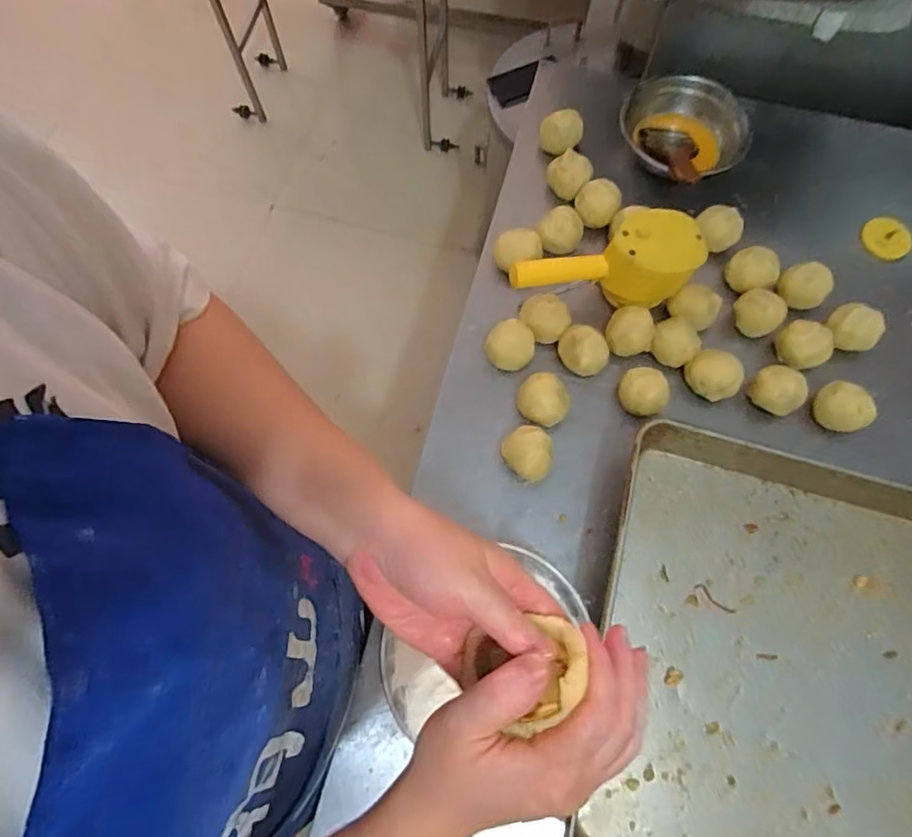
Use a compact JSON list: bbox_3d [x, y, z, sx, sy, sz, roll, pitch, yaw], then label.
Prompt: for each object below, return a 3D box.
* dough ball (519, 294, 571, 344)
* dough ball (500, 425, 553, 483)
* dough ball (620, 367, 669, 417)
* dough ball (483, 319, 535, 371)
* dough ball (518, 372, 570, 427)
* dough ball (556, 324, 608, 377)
[{"bbox_3d":[0.105,-0.118,0.657,0.051,0.046,0.062,-43,77,-14],"label":"dough ball"},{"bbox_3d":[0.079,0.037,0.591,0.054,0.054,0.049,41,75,12],"label":"dough ball"},{"bbox_3d":[0.208,-0.027,0.618,0.052,0.053,0.042,41,75,12],"label":"dough ball"},{"bbox_3d":[0.063,-0.081,0.643,0.052,0.045,0.049,0,71,0],"label":"dough ball"},{"bbox_3d":[0.098,-0.018,0.622,0.056,0.042,0.054,0,71,0],"label":"dough ball"},{"bbox_3d":[0.148,-0.078,0.641,0.060,0.046,0.050,31,73,10],"label":"dough ball"}]

